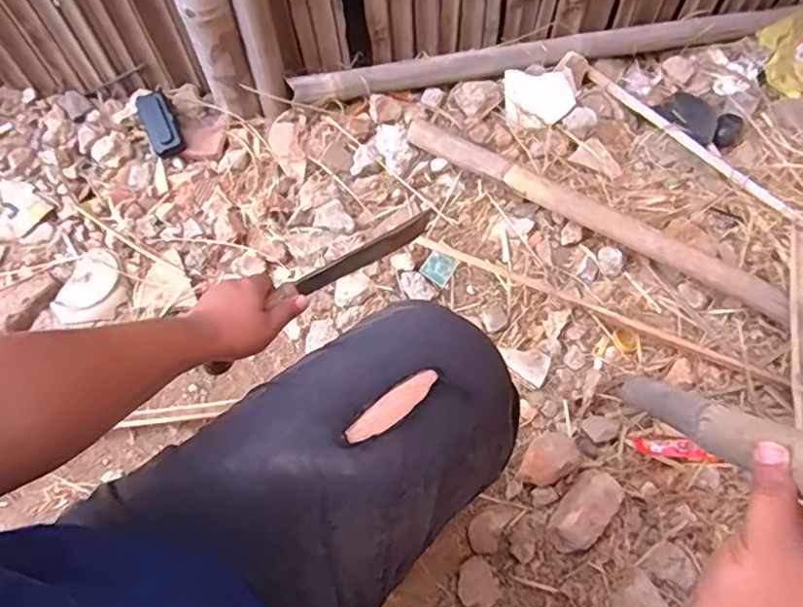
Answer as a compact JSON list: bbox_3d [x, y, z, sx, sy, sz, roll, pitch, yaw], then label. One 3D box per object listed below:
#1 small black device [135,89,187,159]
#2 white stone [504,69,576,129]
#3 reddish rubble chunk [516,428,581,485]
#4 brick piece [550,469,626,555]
[{"bbox_3d":[-0.390,-0.289,0.958,0.051,0.026,0.105,-24,86,-8],"label":"small black device"},{"bbox_3d":[0.225,-0.331,0.973,0.110,0.052,0.096,-2,65,-1],"label":"white stone"},{"bbox_3d":[0.194,0.204,0.782,0.083,0.032,0.057,-32,69,-14],"label":"reddish rubble chunk"},{"bbox_3d":[0.232,0.263,0.747,0.054,0.049,0.108,38,73,13],"label":"brick piece"}]

